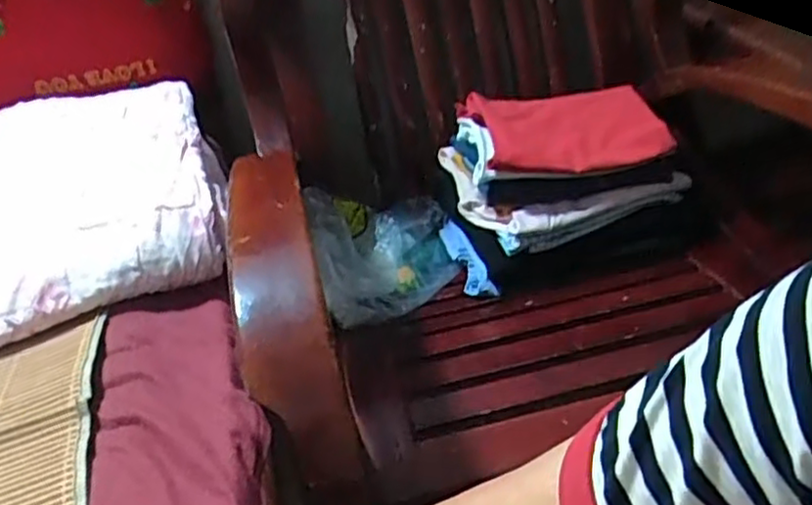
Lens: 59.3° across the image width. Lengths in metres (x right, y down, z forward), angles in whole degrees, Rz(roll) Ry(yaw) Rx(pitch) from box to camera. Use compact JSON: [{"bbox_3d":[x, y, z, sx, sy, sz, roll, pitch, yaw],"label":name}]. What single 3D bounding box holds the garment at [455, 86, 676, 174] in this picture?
[{"bbox_3d":[0.206,-0.162,0.919,0.232,0.055,0.146,-10,35,-3],"label":"garment"}]

